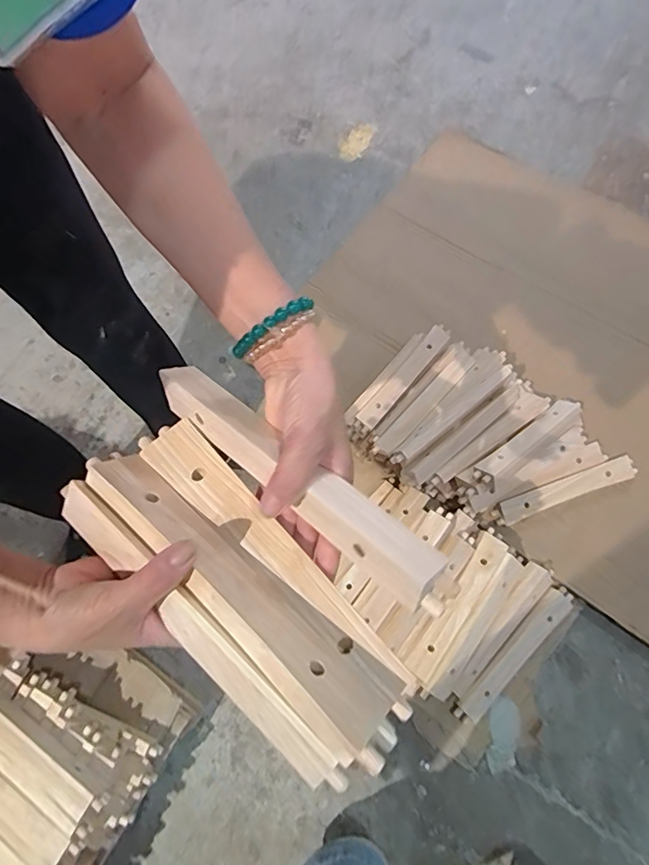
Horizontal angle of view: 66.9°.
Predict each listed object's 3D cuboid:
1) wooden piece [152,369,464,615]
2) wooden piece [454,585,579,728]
[{"bbox_3d":[-0.024,0.027,0.336,0.257,0.037,0.033,36,73,27],"label":"wooden piece"},{"bbox_3d":[0.312,0.362,0.802,0.264,0.032,0.048,-44,72,-10],"label":"wooden piece"}]

